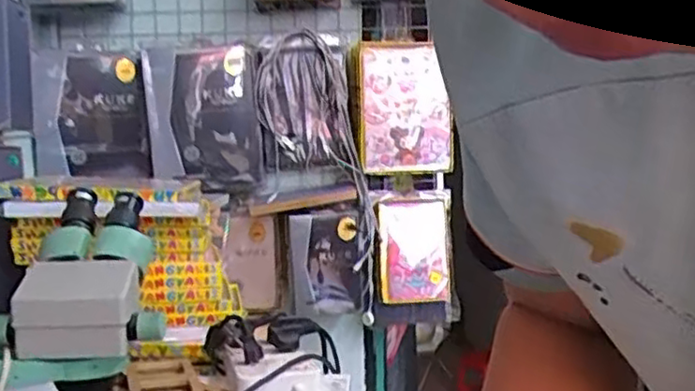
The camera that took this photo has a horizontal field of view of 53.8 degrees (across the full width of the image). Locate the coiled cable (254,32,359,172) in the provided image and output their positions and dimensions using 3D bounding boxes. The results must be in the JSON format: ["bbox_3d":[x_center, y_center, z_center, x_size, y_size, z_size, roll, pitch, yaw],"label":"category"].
[{"bbox_3d":[-0.099,-0.206,1.459,0.186,0.272,0.067,-2,2,-13],"label":"coiled cable"}]

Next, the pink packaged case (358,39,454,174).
[{"bbox_3d":[0.117,-0.186,1.430,0.184,0.269,0.054,-2,2,-6],"label":"pink packaged case"}]

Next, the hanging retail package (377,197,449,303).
[{"bbox_3d":[0.144,0.117,1.475,0.164,0.221,0.019,1,-6,-21],"label":"hanging retail package"}]

